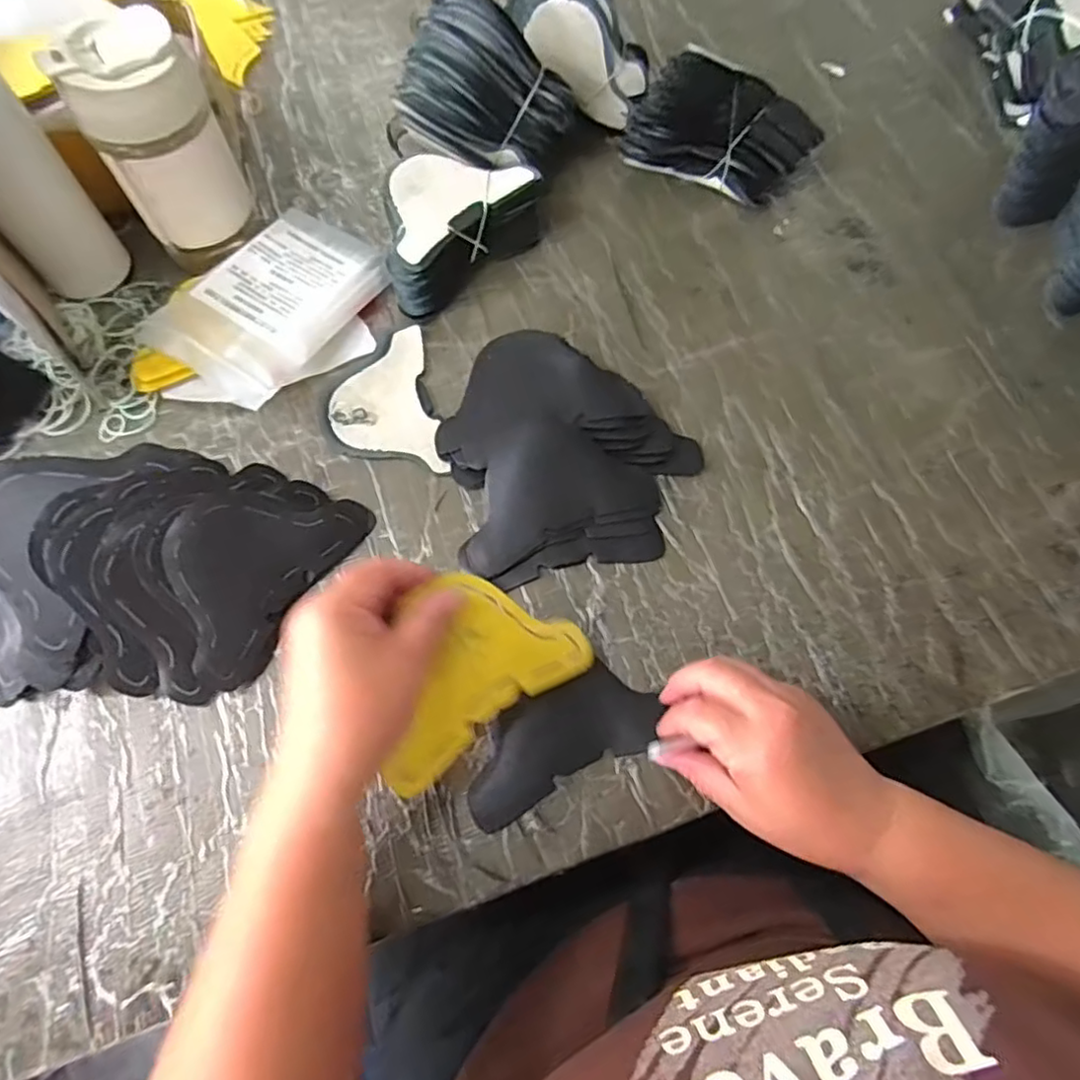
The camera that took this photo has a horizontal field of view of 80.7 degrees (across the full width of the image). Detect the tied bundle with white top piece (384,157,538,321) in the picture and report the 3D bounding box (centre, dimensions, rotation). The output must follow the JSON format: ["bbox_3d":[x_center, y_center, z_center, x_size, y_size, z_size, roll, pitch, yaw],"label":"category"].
[{"bbox_3d":[-0.073,-0.262,0.517,0.154,0.051,0.091,-42,75,-16],"label":"tied bundle with white top piece"}]

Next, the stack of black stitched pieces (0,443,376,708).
[{"bbox_3d":[-0.251,0.018,0.400,0.228,0.059,0.183,15,69,4],"label":"stack of black stitched pieces"}]

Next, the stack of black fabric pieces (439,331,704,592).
[{"bbox_3d":[0.020,-0.070,0.458,0.173,0.023,0.182,-13,70,-7],"label":"stack of black fabric pieces"}]

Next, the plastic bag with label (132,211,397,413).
[{"bbox_3d":[-0.200,-0.187,0.492,0.102,0.035,0.179,32,71,10],"label":"plastic bag with label"}]

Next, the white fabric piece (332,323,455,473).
[{"bbox_3d":[-0.118,-0.102,0.480,0.076,0.008,0.123,-12,70,-7],"label":"white fabric piece"}]

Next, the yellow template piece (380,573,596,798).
[{"bbox_3d":[-0.041,0.071,0.362,0.134,0.012,0.095,-37,100,-25],"label":"yellow template piece"}]

